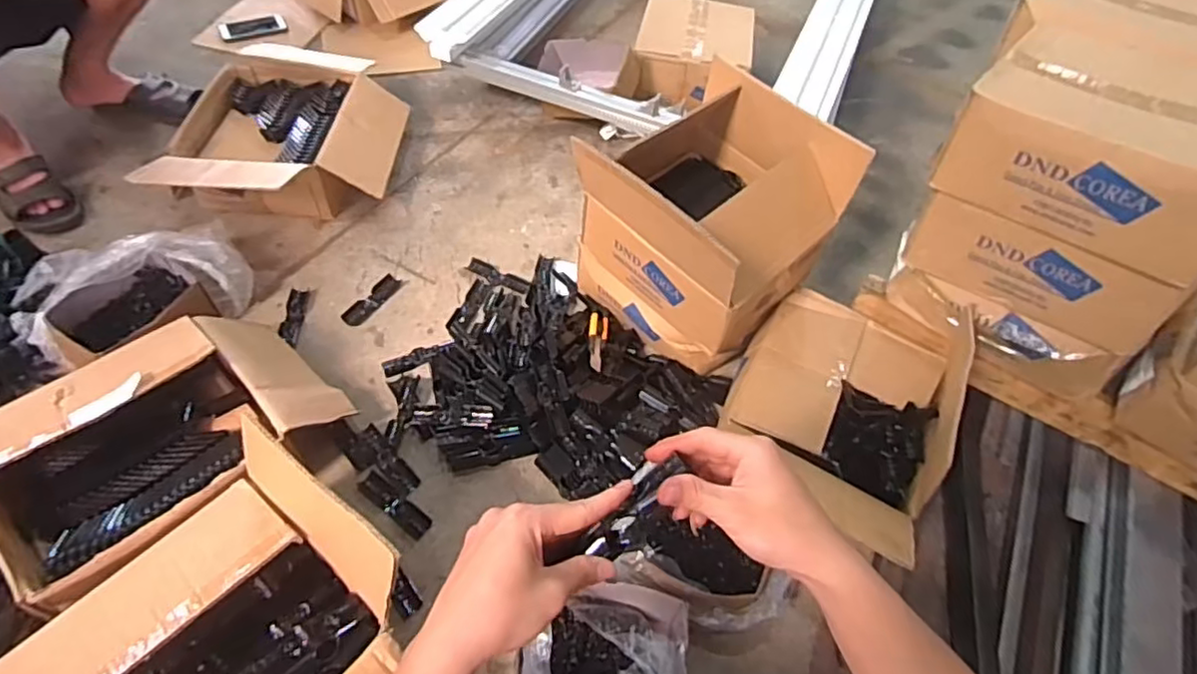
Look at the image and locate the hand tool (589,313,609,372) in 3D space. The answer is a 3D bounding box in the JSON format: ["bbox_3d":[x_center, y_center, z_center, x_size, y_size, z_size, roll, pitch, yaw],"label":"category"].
[{"bbox_3d":[0.000,0.006,1.115,0.034,0.013,0.154,5,36,-1],"label":"hand tool"}]

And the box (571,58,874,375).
[{"bbox_3d":[0.162,-0.176,1.079,0.334,0.349,0.316,39,58,21],"label":"box"}]

